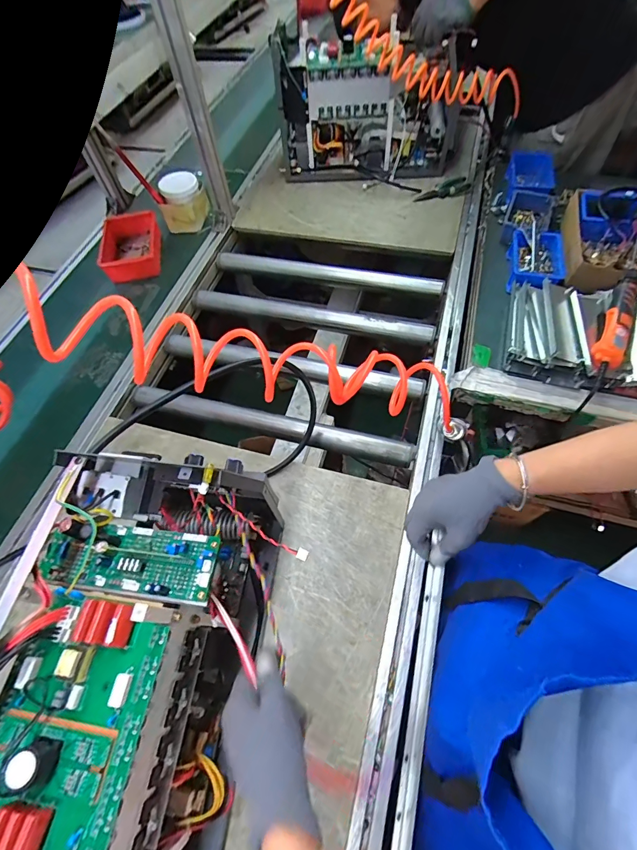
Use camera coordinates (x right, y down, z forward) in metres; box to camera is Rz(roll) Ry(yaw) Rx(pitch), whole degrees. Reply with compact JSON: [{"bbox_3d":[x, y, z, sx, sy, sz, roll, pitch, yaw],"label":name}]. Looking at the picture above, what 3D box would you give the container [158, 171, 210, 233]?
[{"bbox_3d":[-0.360,-0.591,1.017,0.124,0.125,0.102,-16,61,-6],"label":"container"}]

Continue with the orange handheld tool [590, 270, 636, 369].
[{"bbox_3d":[0.530,-0.191,0.672,0.052,0.041,0.211,23,64,16],"label":"orange handheld tool"}]

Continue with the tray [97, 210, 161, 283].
[{"bbox_3d":[-0.481,-0.453,0.980,0.143,0.063,0.218,-14,61,-5],"label":"tray"}]

